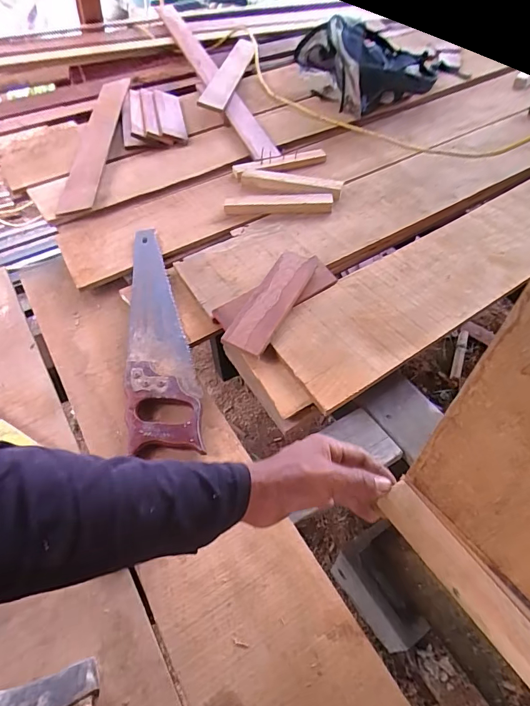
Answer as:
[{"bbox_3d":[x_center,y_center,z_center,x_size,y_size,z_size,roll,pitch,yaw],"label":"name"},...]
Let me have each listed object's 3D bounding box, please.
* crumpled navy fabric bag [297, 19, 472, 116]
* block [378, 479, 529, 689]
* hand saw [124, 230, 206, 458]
[{"bbox_3d":[0.282,-0.858,1.235,0.309,0.171,0.367,-21,54,-13],"label":"crumpled navy fabric bag"},{"bbox_3d":[0.167,0.190,0.357,0.027,0.032,0.173,-29,56,-18],"label":"block"},{"bbox_3d":[-0.178,-0.049,0.718,0.109,0.033,0.475,-10,53,-5],"label":"hand saw"}]

